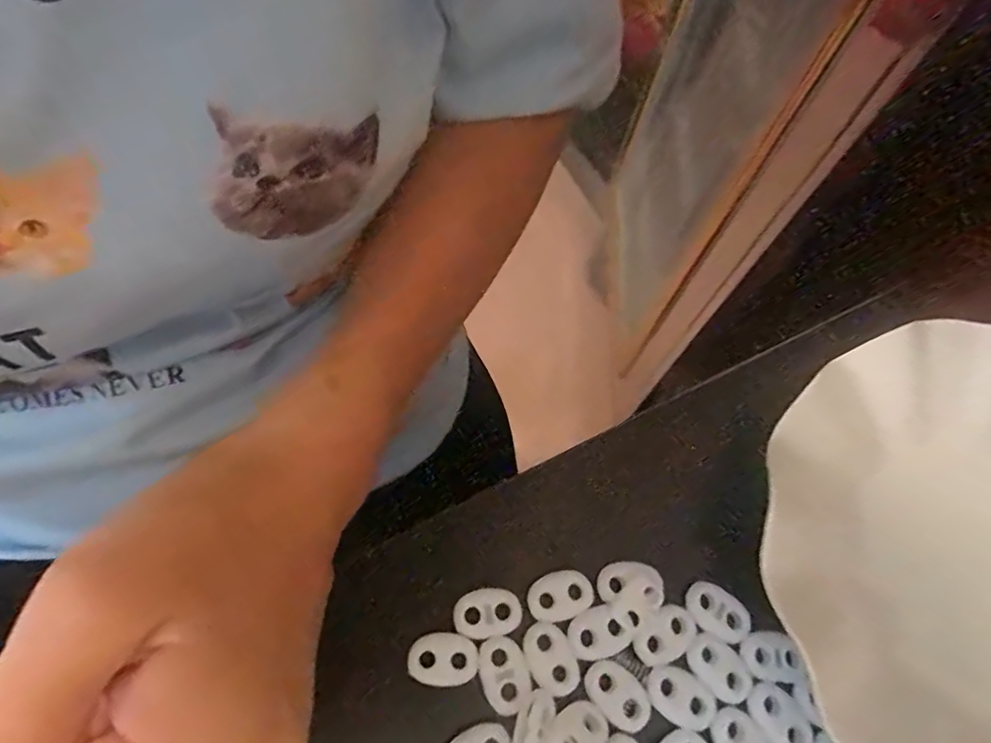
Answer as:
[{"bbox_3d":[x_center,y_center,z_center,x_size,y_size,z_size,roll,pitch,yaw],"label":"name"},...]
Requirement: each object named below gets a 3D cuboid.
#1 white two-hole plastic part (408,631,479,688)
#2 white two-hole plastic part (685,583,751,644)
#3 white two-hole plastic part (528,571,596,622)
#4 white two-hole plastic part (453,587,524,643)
[{"bbox_3d":[-0.017,0.093,0.183,0.022,0.004,0.015,-1,65,-5],"label":"white two-hole plastic part"},{"bbox_3d":[0.077,0.082,0.192,0.023,0.004,0.015,31,66,9],"label":"white two-hole plastic part"},{"bbox_3d":[0.022,0.076,0.192,0.022,0.004,0.014,-13,67,-11],"label":"white two-hole plastic part"},{"bbox_3d":[-0.003,0.081,0.188,0.022,0.004,0.015,-8,66,-9],"label":"white two-hole plastic part"}]

